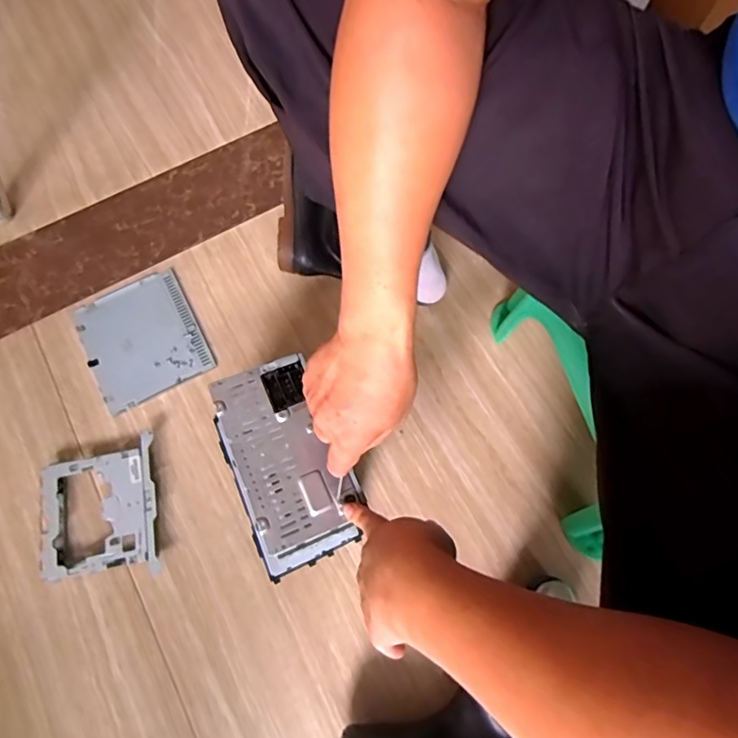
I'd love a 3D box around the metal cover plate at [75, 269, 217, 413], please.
[{"bbox_3d":[-0.327,-0.044,0.757,0.159,0.005,0.177,-27,74,-8],"label":"metal cover plate"}]

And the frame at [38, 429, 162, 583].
[{"bbox_3d":[-0.341,0.179,0.668,0.144,0.031,0.164,-10,72,-3],"label":"frame"}]

